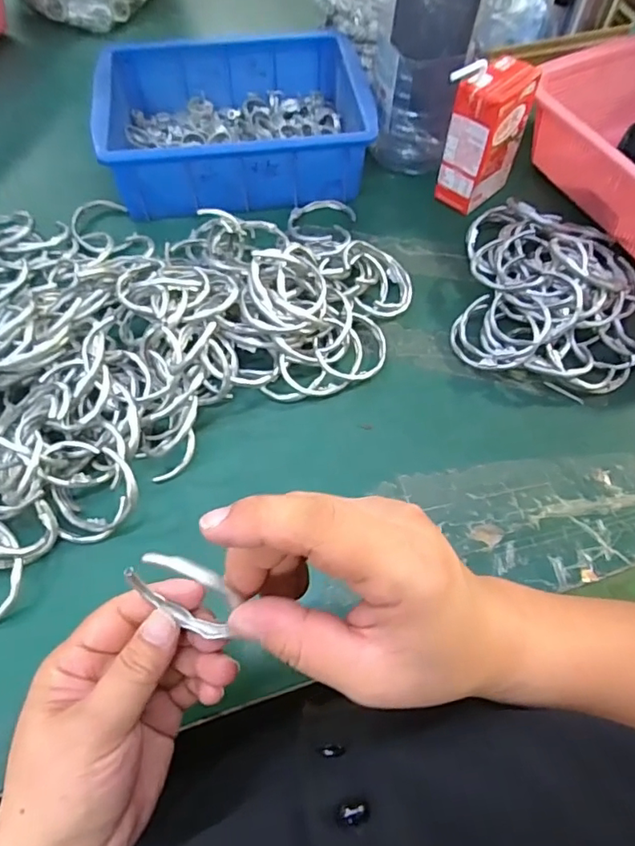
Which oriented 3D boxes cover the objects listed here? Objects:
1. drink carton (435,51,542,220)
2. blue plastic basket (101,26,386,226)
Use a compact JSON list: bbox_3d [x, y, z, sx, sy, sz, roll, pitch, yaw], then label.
[{"bbox_3d":[0.149,-0.257,0.471,0.075,0.110,0.044,-37,69,-20],"label":"drink carton"},{"bbox_3d":[-0.079,-0.291,0.506,0.241,0.065,0.170,-7,62,-6],"label":"blue plastic basket"}]

